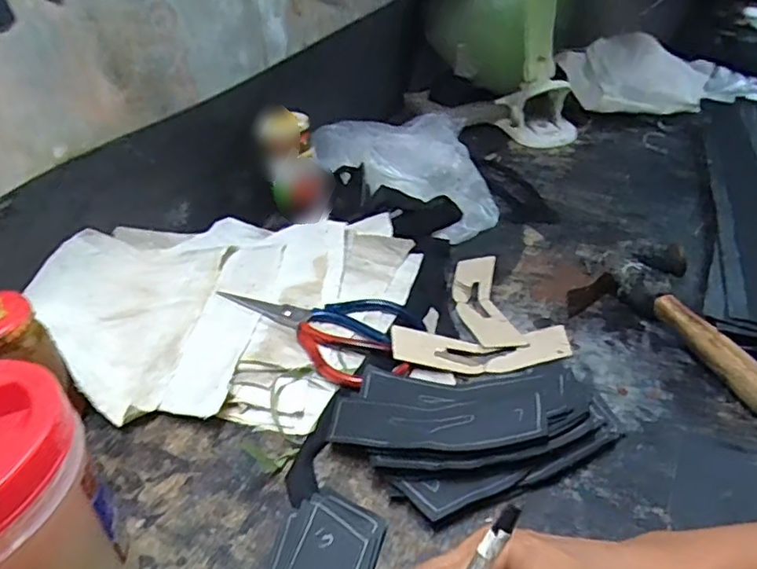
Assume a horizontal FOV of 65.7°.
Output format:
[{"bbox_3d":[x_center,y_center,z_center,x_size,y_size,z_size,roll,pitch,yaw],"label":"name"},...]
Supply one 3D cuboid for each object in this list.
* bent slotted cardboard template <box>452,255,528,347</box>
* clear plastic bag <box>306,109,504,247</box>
[{"bbox_3d":[0.095,0.011,0.536,0.046,0.005,0.137,-3,37,-1],"label":"bent slotted cardboard template"},{"bbox_3d":[0.025,-0.137,0.703,0.195,0.048,0.256,-9,35,-1],"label":"clear plastic bag"}]

